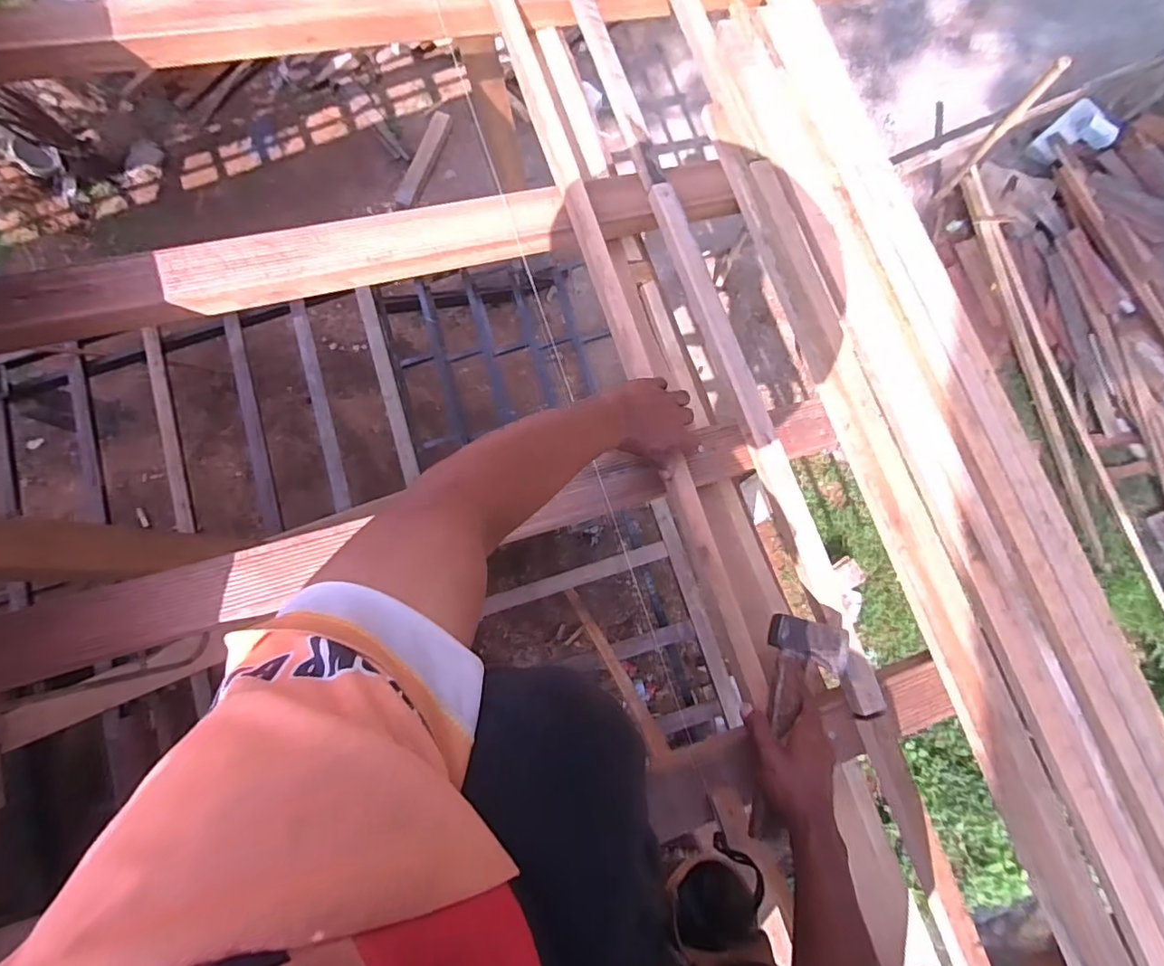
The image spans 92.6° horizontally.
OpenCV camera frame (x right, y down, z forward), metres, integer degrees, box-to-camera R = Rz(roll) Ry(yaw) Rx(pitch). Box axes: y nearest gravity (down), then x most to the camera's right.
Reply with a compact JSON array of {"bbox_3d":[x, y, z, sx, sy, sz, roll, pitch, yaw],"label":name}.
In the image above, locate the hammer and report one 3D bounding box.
[{"bbox_3d":[0.235,0.265,0.612,0.098,0.036,0.237,19,70,5],"label":"hammer"}]

